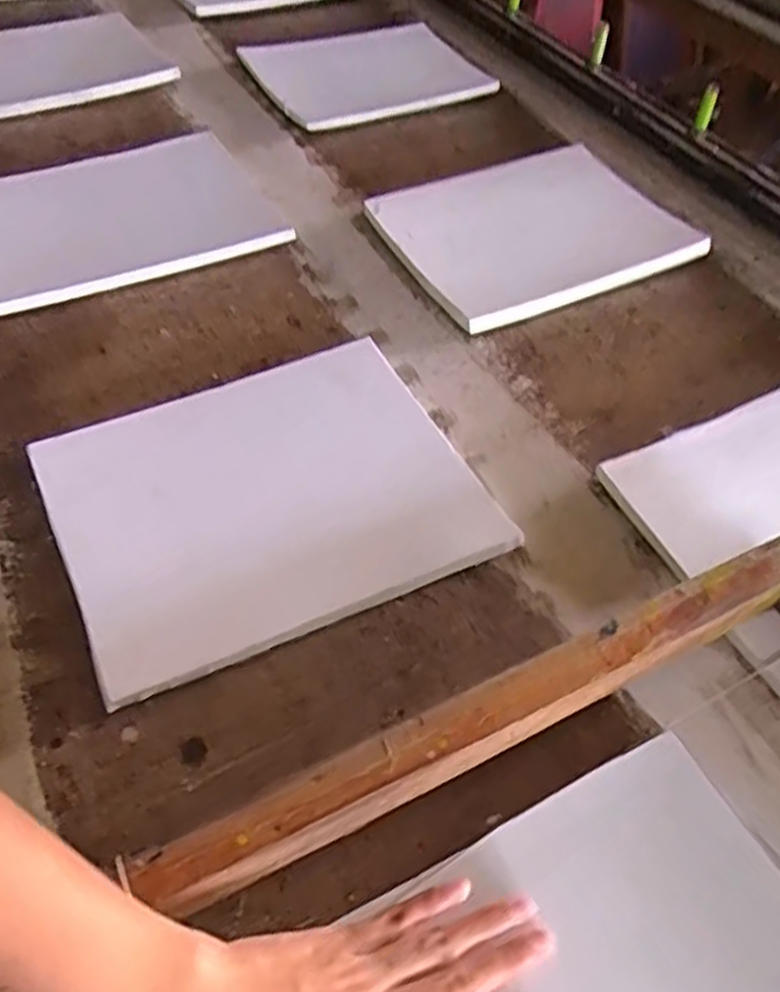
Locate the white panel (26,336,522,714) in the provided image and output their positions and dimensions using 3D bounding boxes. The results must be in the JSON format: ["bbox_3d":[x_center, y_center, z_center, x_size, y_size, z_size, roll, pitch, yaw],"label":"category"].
[{"bbox_3d":[-0.085,-0.002,0.525,0.266,0.019,0.224,-21,54,-18],"label":"white panel"}]

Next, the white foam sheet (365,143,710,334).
[{"bbox_3d":[0.141,-0.265,0.746,0.306,0.028,0.213,-22,55,-19],"label":"white foam sheet"}]

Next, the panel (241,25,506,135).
[{"bbox_3d":[-0.032,-0.526,0.945,0.254,0.035,0.211,-23,55,-20],"label":"panel"}]

